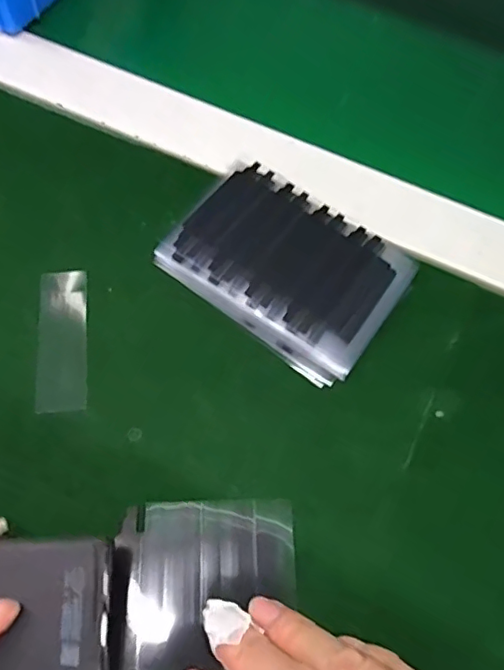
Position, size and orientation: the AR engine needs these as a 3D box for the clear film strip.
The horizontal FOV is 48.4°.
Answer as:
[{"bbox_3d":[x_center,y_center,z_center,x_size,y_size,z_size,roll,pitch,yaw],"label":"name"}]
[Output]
[{"bbox_3d":[-0.084,0.002,0.249,0.021,0.006,0.067,-6,64,-5],"label":"clear film strip"}]

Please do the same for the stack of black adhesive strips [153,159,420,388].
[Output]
[{"bbox_3d":[0.016,-0.033,0.266,0.104,0.012,0.075,35,68,15],"label":"stack of black adhesive strips"}]

